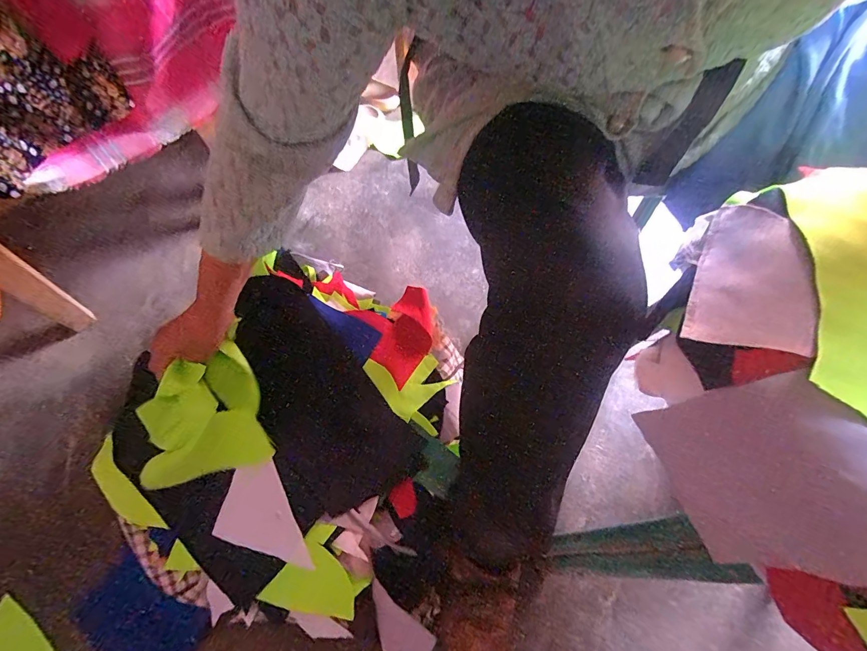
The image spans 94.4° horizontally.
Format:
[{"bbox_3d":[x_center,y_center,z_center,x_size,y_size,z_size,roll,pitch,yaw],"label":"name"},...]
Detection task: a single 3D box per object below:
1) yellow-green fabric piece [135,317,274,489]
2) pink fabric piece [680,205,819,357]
[{"bbox_3d":[-0.281,0.103,0.505,0.153,0.075,0.199,-7,80,-30],"label":"yellow-green fabric piece"},{"bbox_3d":[0.193,-0.033,0.243,0.056,0.006,0.119,5,52,42],"label":"pink fabric piece"}]

